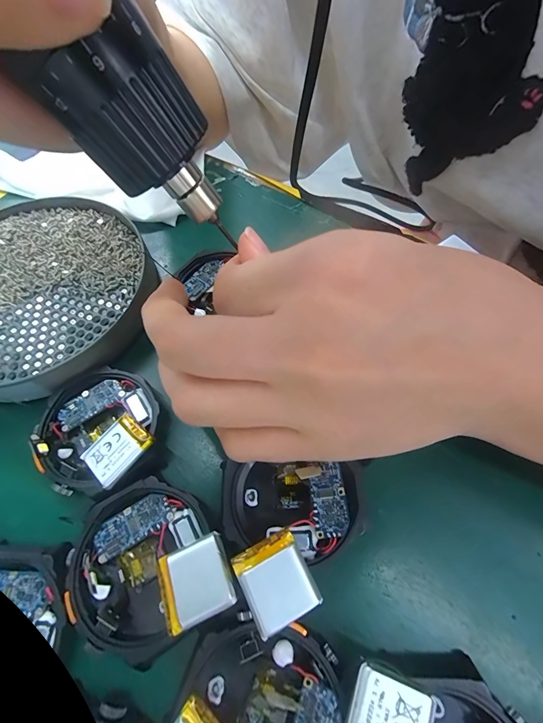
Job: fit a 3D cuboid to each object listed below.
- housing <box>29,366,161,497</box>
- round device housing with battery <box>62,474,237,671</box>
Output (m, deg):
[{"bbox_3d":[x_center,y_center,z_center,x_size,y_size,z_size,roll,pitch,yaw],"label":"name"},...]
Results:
[{"bbox_3d":[-0.070,0.026,0.130,0.051,0.014,0.049,-1,63,2],"label":"housing"},{"bbox_3d":[-0.044,0.068,0.109,0.048,0.015,0.051,-1,63,2],"label":"round device housing with battery"}]

